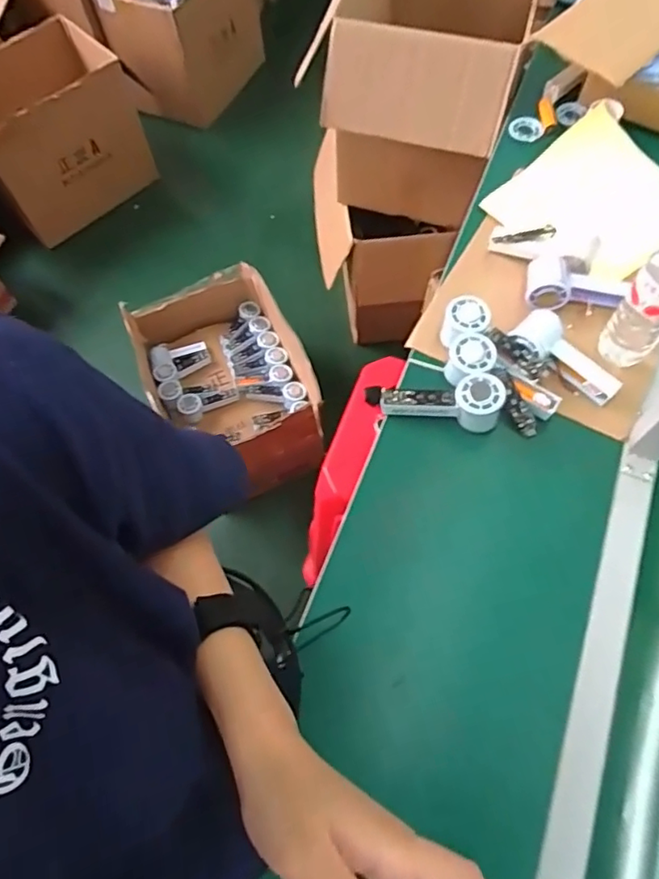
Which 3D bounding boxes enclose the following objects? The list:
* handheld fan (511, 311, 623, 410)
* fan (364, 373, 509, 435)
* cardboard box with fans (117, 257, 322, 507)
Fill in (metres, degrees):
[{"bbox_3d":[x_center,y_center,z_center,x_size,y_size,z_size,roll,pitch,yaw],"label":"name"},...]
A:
[{"bbox_3d":[0.310,-0.105,0.743,0.065,0.042,0.146,-42,69,-16],"label":"handheld fan"},{"bbox_3d":[0.139,-0.045,0.723,0.153,0.050,0.066,1,64,3],"label":"fan"},{"bbox_3d":[-0.237,-0.141,1.444,0.374,0.249,0.510,-22,65,-8],"label":"cardboard box with fans"}]

